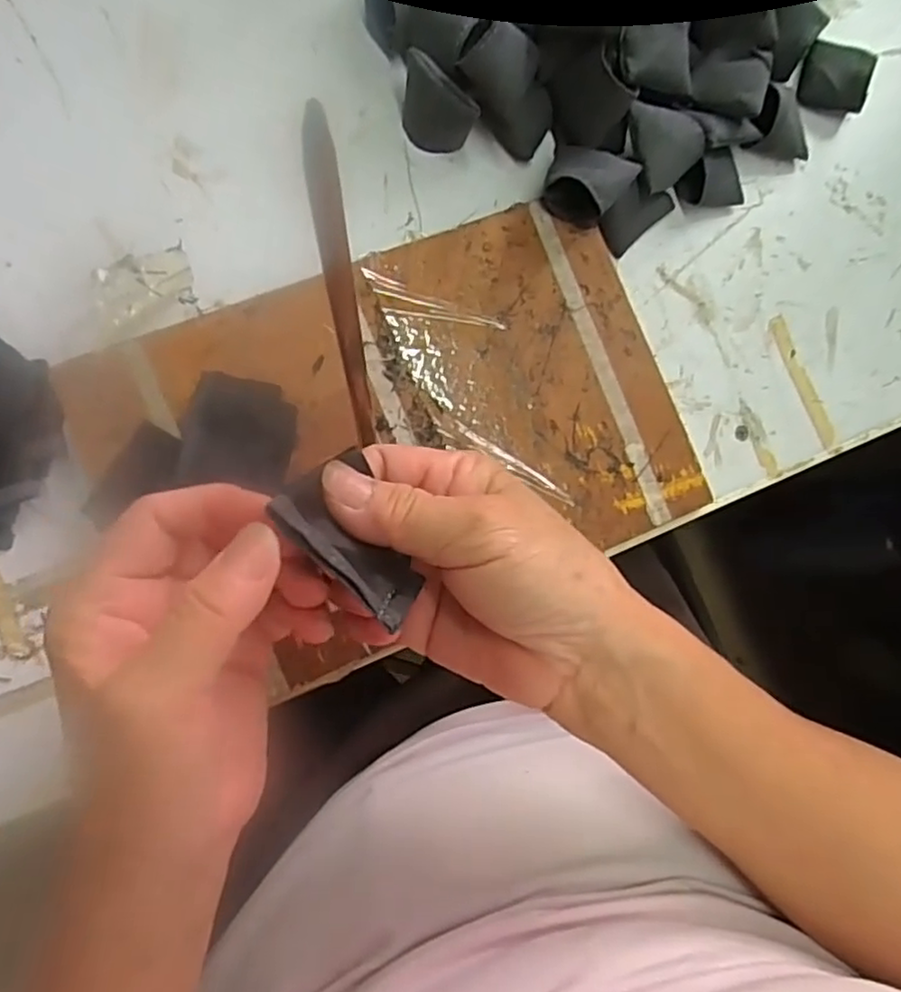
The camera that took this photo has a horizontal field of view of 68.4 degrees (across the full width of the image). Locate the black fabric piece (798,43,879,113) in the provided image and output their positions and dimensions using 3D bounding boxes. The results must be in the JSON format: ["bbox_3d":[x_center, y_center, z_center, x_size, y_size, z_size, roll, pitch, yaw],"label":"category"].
[{"bbox_3d":[0.211,-0.229,0.364,0.034,0.023,0.031,1,85,-7],"label":"black fabric piece"}]

